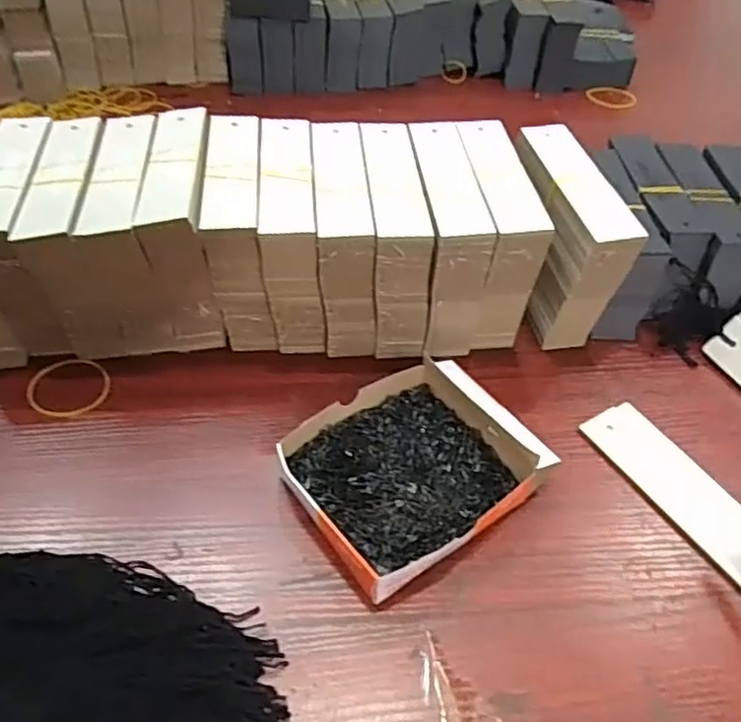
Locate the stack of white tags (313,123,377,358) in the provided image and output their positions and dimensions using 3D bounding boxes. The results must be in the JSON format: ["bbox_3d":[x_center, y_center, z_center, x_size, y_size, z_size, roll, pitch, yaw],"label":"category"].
[{"bbox_3d":[-0.020,-0.085,0.438,0.034,0.095,0.123,-4,47,-5],"label":"stack of white tags"}]

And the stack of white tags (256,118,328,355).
[{"bbox_3d":[-0.052,-0.083,0.440,0.036,0.105,0.121,-3,47,-4],"label":"stack of white tags"}]

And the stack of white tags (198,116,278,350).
[{"bbox_3d":[-0.086,-0.083,0.441,0.033,0.111,0.119,-3,47,-5],"label":"stack of white tags"}]

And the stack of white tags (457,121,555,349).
[{"bbox_3d":[0.085,-0.087,0.451,0.042,0.105,0.125,-2,47,-4],"label":"stack of white tags"}]

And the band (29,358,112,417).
[{"bbox_3d":[-0.195,0.016,0.419,0.052,0.004,0.047,28,52,23],"label":"band"}]

